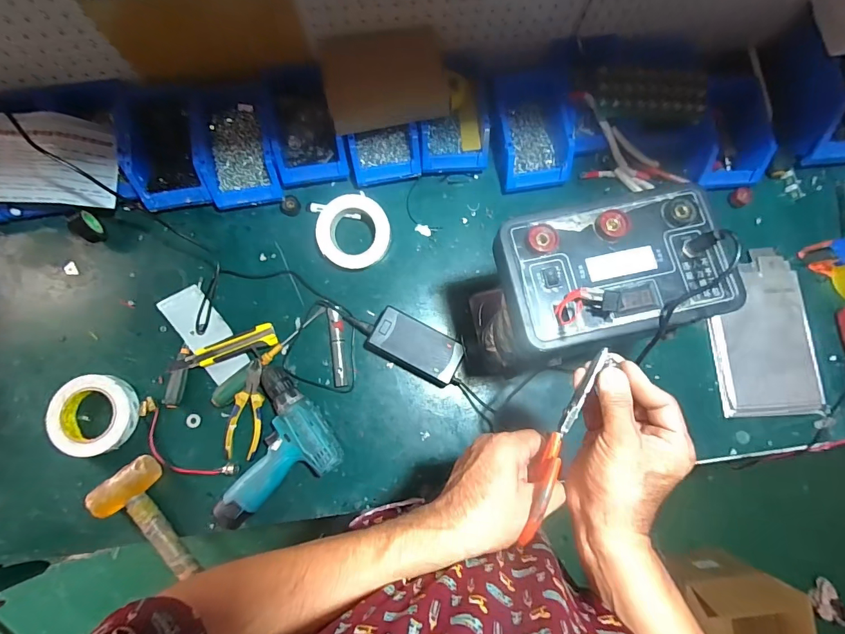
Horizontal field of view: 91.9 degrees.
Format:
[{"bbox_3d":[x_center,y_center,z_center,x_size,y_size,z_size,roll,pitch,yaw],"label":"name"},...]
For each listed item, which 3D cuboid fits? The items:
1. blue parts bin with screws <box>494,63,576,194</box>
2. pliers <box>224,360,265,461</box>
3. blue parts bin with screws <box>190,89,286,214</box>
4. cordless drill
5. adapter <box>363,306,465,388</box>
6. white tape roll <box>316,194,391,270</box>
[{"bbox_3d":[0.190,-0.308,0.702,0.117,0.071,0.163,-6,81,-3],"label":"blue parts bin with screws"},{"bbox_3d":[-0.270,0.147,0.639,0.048,0.025,0.150,12,80,0],"label":"pliers"},{"bbox_3d":[-0.312,-0.284,0.698,0.114,0.073,0.188,-12,81,-4],"label":"blue parts bin with screws"},{"bbox_3d":[-0.243,0.202,0.631,0.196,0.057,0.183,-41,84,-8],"label":"cordless drill"},{"bbox_3d":[-0.012,0.050,0.667,0.147,0.048,0.077,28,81,3],"label":"adapter"},{"bbox_3d":[-0.114,-0.140,0.680,0.116,0.037,0.117,0,81,-2],"label":"white tape roll"}]

